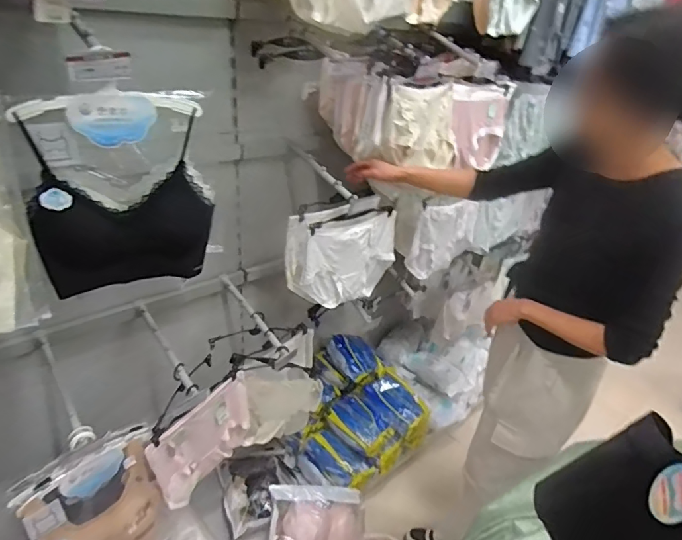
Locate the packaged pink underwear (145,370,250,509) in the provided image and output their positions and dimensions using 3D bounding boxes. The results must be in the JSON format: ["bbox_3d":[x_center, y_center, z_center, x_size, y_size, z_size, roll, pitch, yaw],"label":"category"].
[{"bbox_3d":[-0.366,0.465,1.256,0.035,0.263,0.306,22,34,27],"label":"packaged pink underwear"}]

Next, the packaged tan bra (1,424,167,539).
[{"bbox_3d":[-0.558,0.564,1.063,0.060,0.390,0.294,10,21,43],"label":"packaged tan bra"}]

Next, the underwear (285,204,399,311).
[{"bbox_3d":[-0.005,-0.043,1.389,0.324,0.285,0.095,-12,34,-28],"label":"underwear"}]

